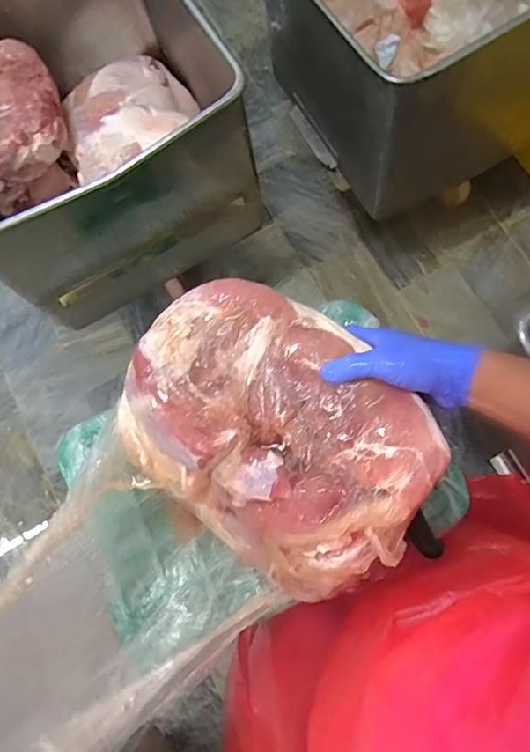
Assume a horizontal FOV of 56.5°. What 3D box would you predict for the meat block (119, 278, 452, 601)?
[{"bbox_3d":[0.005,0.064,0.526,0.318,0.164,0.252,38,81,9],"label":"meat block"}]

